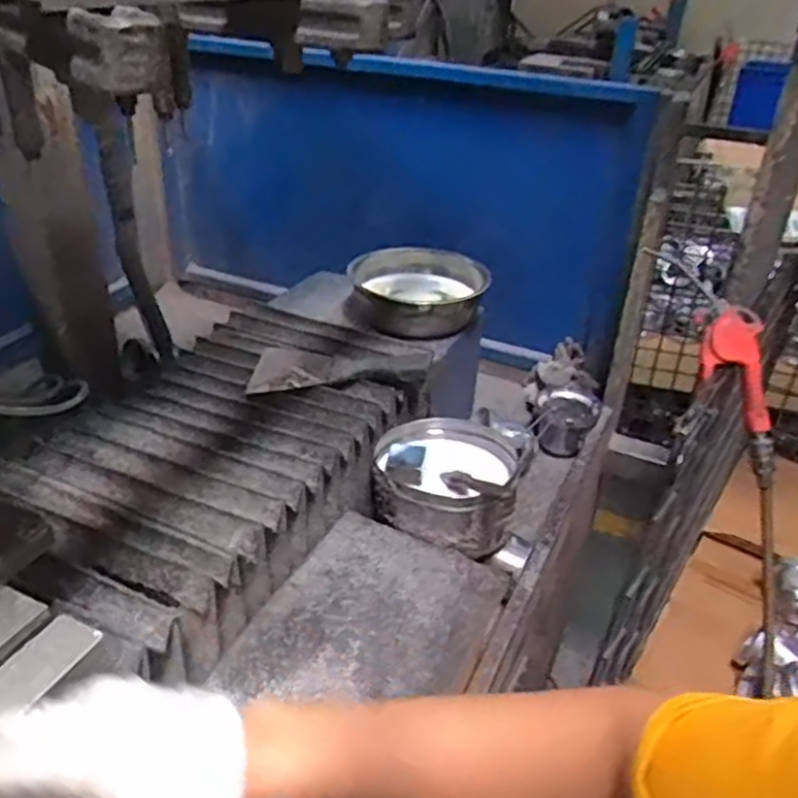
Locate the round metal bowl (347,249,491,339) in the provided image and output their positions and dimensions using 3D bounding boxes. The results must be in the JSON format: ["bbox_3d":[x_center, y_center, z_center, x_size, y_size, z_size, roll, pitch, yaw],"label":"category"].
[{"bbox_3d":[0.026,-0.153,1.011,0.180,0.062,0.137,9,32,8],"label":"round metal bowl"}]

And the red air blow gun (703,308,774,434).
[{"bbox_3d":[0.341,-0.028,0.741,0.041,0.123,0.054,-26,6,-39],"label":"red air blow gun"}]

